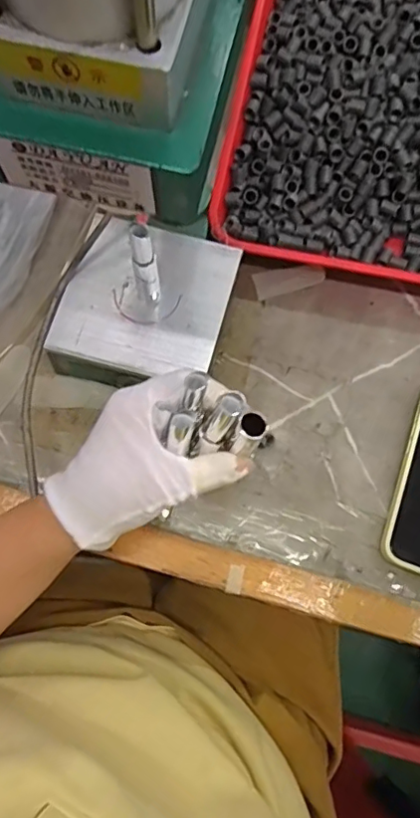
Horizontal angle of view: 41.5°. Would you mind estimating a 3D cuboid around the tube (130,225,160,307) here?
[{"bbox_3d":[-0.045,-0.098,0.382,0.014,0.076,0.018,-17,74,-5],"label":"tube"}]

